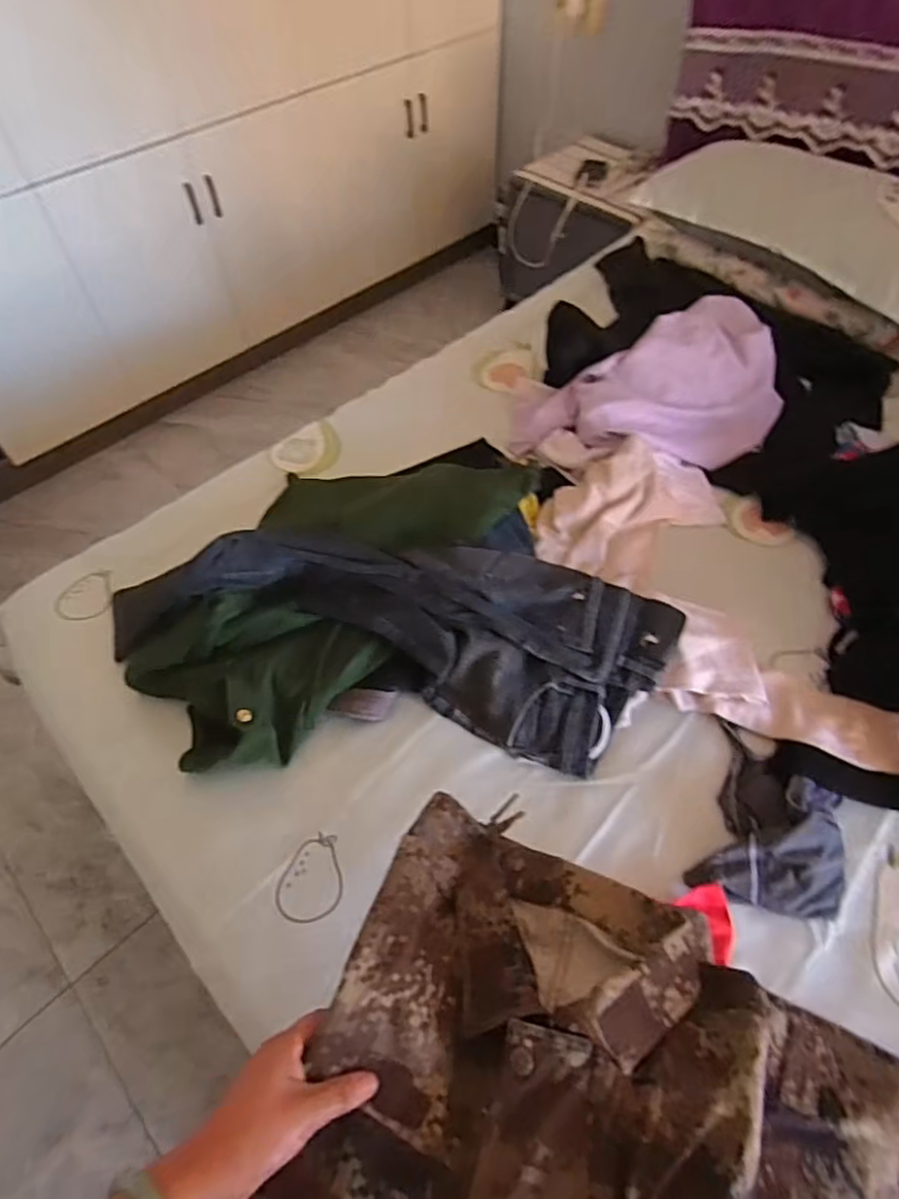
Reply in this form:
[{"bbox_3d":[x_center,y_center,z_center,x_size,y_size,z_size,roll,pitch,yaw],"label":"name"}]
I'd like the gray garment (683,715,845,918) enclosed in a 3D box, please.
[{"bbox_3d":[0.408,0.266,0.803,0.161,0.046,0.234,14,57,11],"label":"gray garment"}]

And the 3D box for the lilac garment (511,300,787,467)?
[{"bbox_3d":[0.377,-0.396,1.210,0.490,0.128,0.331,-18,57,-10],"label":"lilac garment"}]

